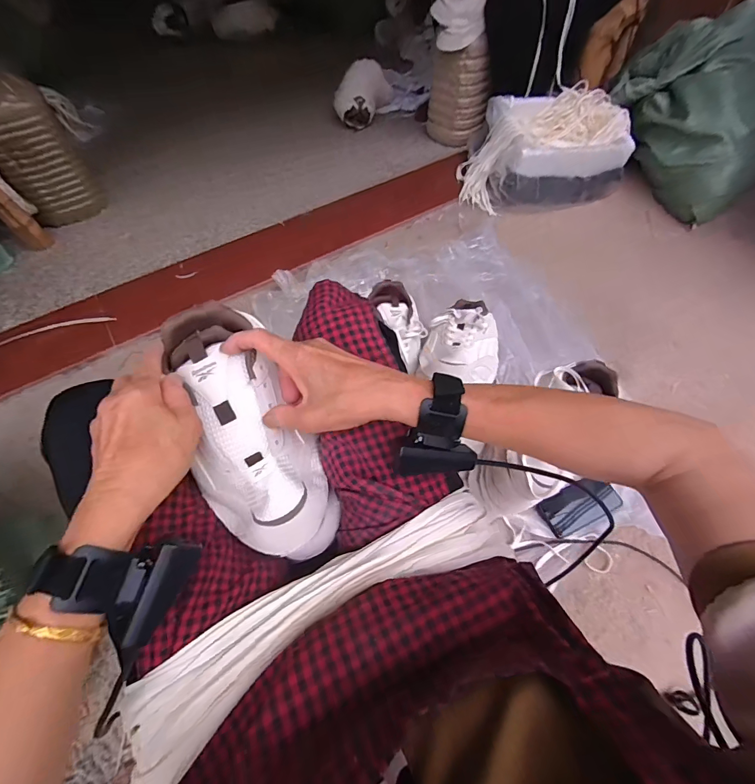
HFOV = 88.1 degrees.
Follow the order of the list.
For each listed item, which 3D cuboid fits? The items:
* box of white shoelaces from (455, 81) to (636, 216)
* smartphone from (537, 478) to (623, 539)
[{"bbox_3d":[0.473,-0.692,1.130,0.432,0.193,0.250,-10,56,-5],"label":"box of white shoelaces"},{"bbox_3d":[0.380,0.213,0.737,0.132,0.006,0.073,-34,75,14],"label":"smartphone"}]

